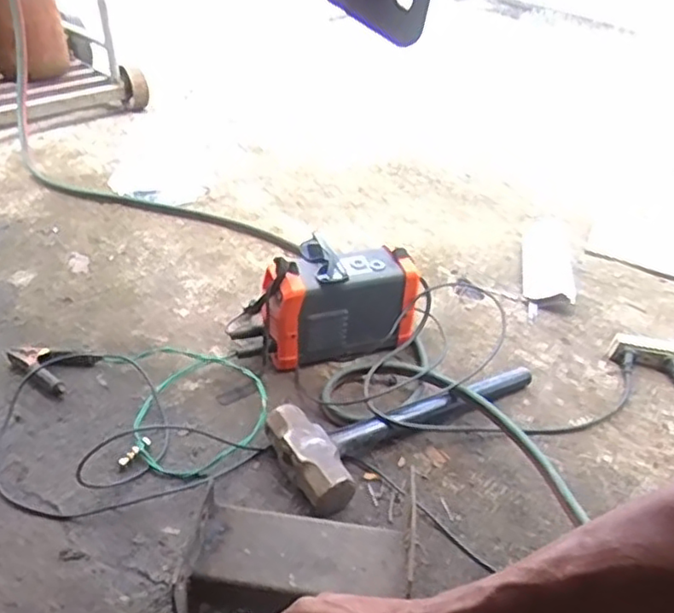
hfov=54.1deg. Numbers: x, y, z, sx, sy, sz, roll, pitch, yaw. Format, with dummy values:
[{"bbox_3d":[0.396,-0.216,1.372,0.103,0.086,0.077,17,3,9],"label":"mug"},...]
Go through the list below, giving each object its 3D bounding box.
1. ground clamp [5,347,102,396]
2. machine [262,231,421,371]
[{"bbox_3d":[-0.480,0.085,1.103,0.148,0.032,0.097,25,42,24],"label":"ground clamp"},{"bbox_3d":[-0.014,-0.008,1.157,0.286,0.191,0.133,-7,39,-16],"label":"machine"}]

